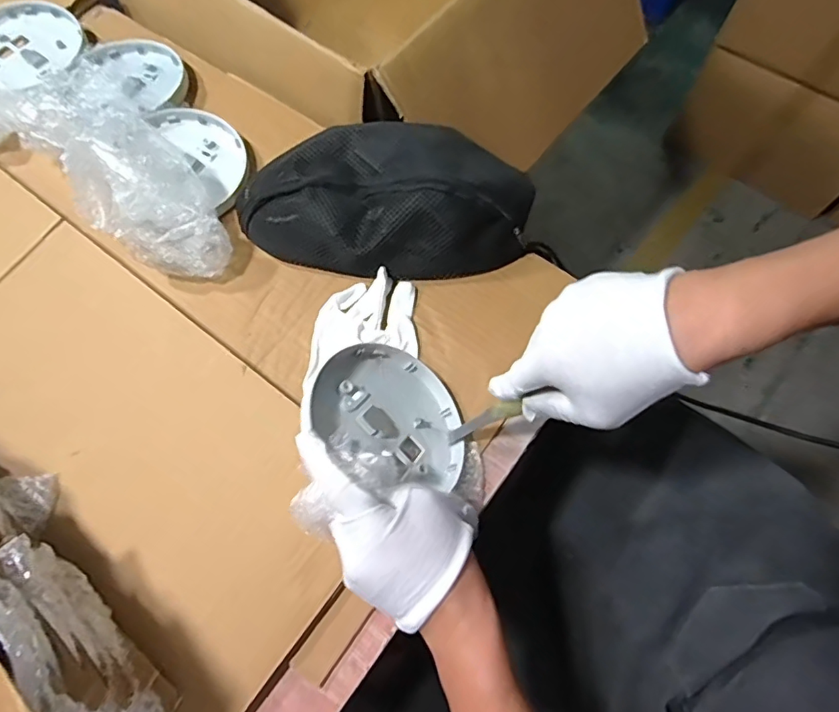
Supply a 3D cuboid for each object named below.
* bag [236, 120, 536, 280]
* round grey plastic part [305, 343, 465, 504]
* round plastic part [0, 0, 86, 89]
[{"bbox_3d":[-0.035,-0.154,0.488,0.274,0.072,0.146,-2,69,2],"label":"bag"},{"bbox_3d":[-0.026,0.046,0.400,0.033,0.134,0.116,-41,56,34],"label":"round grey plastic part"},{"bbox_3d":[-0.473,-0.368,0.608,0.130,0.026,0.130,-1,69,3],"label":"round plastic part"}]

